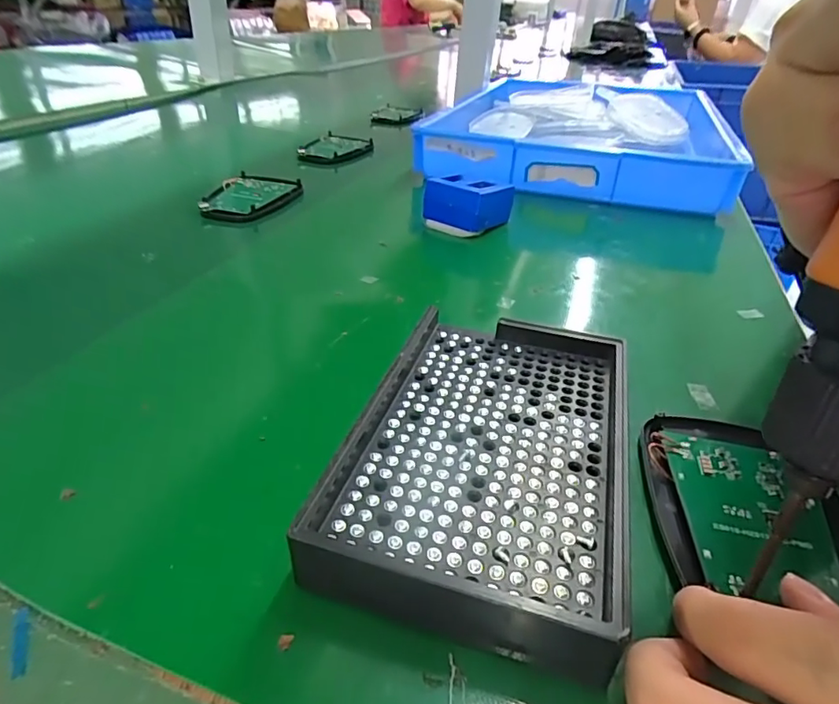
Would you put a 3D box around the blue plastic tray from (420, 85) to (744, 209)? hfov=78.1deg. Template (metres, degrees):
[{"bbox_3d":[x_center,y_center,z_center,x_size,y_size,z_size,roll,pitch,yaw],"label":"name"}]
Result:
[{"bbox_3d":[0.187,-0.258,0.591,0.280,0.042,0.395,16,37,14],"label":"blue plastic tray"}]

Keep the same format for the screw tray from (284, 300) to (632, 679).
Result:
[{"bbox_3d":[0.025,0.030,0.182,0.092,0.019,0.144,15,36,12],"label":"screw tray"}]

